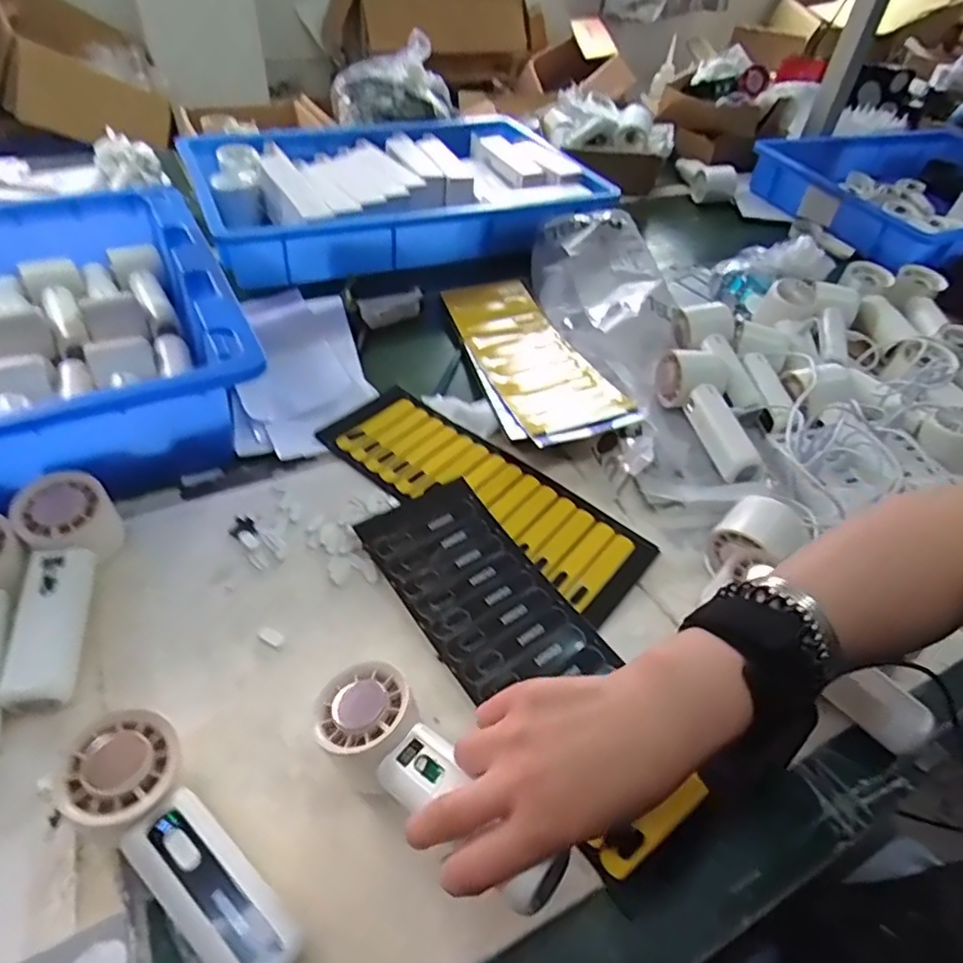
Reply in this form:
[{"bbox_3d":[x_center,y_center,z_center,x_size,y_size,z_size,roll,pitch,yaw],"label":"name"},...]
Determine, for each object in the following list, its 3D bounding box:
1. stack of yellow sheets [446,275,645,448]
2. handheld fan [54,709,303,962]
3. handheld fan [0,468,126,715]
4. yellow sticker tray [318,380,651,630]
[{"bbox_3d":[0.043,-0.145,0.649,0.113,0.017,0.314,-14,42,-10],"label":"stack of yellow sheets"},{"bbox_3d":[-0.149,0.187,0.310,0.151,0.055,0.051,33,53,22],"label":"handheld fan"},{"bbox_3d":[-0.274,0.066,0.400,0.054,0.045,0.155,-13,51,-16],"label":"handheld fan"},{"bbox_3d":[-0.005,0.007,0.515,0.296,0.016,0.101,34,54,23],"label":"yellow sticker tray"}]

